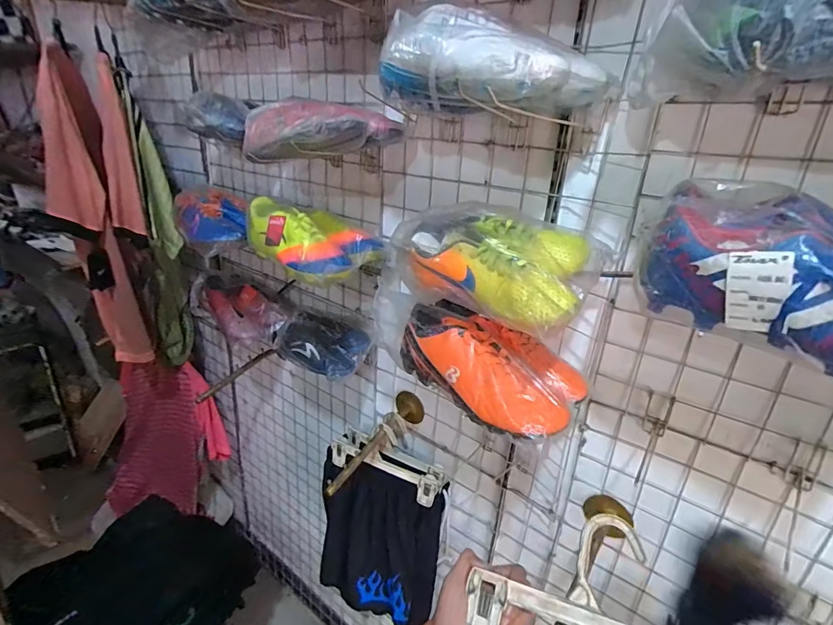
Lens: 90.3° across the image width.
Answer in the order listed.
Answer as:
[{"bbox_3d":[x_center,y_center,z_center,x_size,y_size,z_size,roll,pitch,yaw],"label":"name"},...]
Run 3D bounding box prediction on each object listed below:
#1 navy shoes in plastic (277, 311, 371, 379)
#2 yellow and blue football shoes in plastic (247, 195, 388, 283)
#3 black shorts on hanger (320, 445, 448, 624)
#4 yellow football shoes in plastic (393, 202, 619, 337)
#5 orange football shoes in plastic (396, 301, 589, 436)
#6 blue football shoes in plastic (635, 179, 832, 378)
[{"bbox_3d":[-0.195,0.062,0.857,0.110,0.072,0.202,-19,31,-42],"label":"navy shoes in plastic"},{"bbox_3d":[-0.185,-0.142,0.761,0.238,0.092,0.164,22,29,38],"label":"yellow and blue football shoes in plastic"},{"bbox_3d":[-0.090,0.500,0.924,0.294,0.406,0.079,13,25,21],"label":"black shorts on hanger"},{"bbox_3d":[0.104,-0.070,0.530,0.169,0.107,0.246,-18,31,-41],"label":"yellow football shoes in plastic"},{"bbox_3d":[0.111,0.061,0.571,0.145,0.105,0.239,-15,29,-37],"label":"orange football shoes in plastic"},{"bbox_3d":[0.341,-0.031,0.342,0.118,0.121,0.264,-19,31,-42],"label":"blue football shoes in plastic"}]

